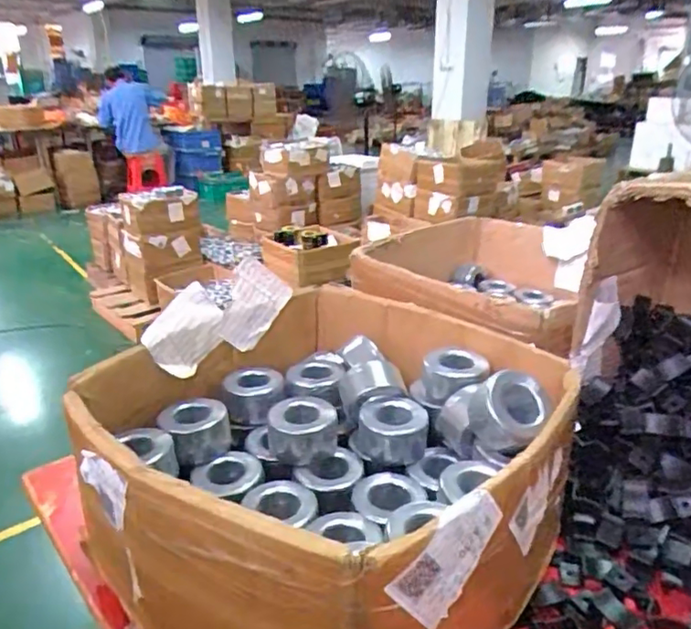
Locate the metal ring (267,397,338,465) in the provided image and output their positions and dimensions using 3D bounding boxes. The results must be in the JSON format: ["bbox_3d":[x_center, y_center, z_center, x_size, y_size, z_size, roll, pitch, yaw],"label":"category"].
[{"bbox_3d":[-0.040,0.109,0.544,0.063,0.042,0.063,-2,23,-4],"label":"metal ring"}]

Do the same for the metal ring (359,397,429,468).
[{"bbox_3d":[0.045,0.109,0.541,0.061,0.040,0.061,-1,22,0],"label":"metal ring"}]

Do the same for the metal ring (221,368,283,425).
[{"bbox_3d":[-0.093,0.086,0.594,0.057,0.041,0.062,-1,22,0],"label":"metal ring"}]

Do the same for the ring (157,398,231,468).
[{"bbox_3d":[-0.138,0.107,0.536,0.060,0.040,0.060,-1,22,0],"label":"ring"}]

